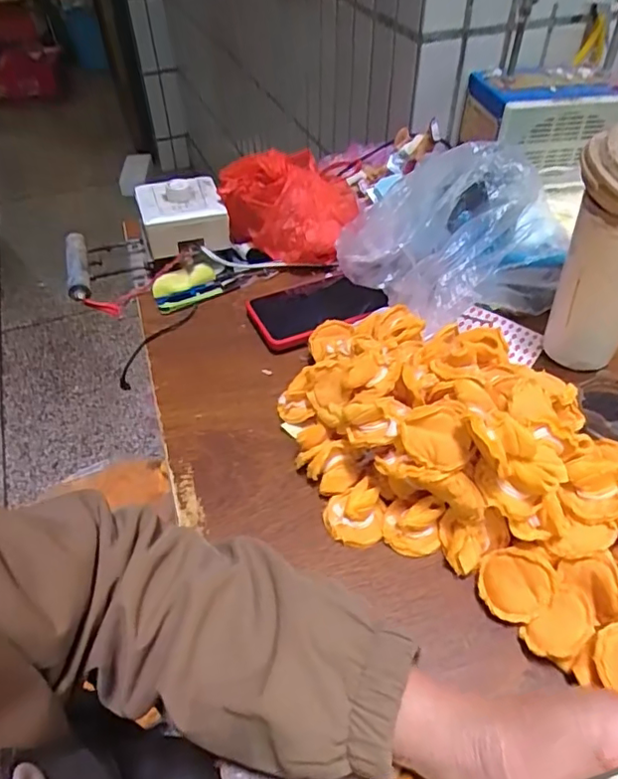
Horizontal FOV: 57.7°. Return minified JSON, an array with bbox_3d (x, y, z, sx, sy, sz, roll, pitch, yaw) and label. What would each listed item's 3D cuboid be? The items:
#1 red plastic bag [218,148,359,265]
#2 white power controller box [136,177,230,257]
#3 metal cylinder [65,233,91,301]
[{"bbox_3d":[-0.024,-0.208,0.633,0.143,0.089,0.094,4,43,10],"label":"red plastic bag"},{"bbox_3d":[-0.137,-0.189,0.614,0.087,0.058,0.081,-14,43,-10],"label":"white power controller box"},{"bbox_3d":[-0.262,-0.139,0.632,0.023,0.028,0.104,-13,48,-10],"label":"metal cylinder"}]

